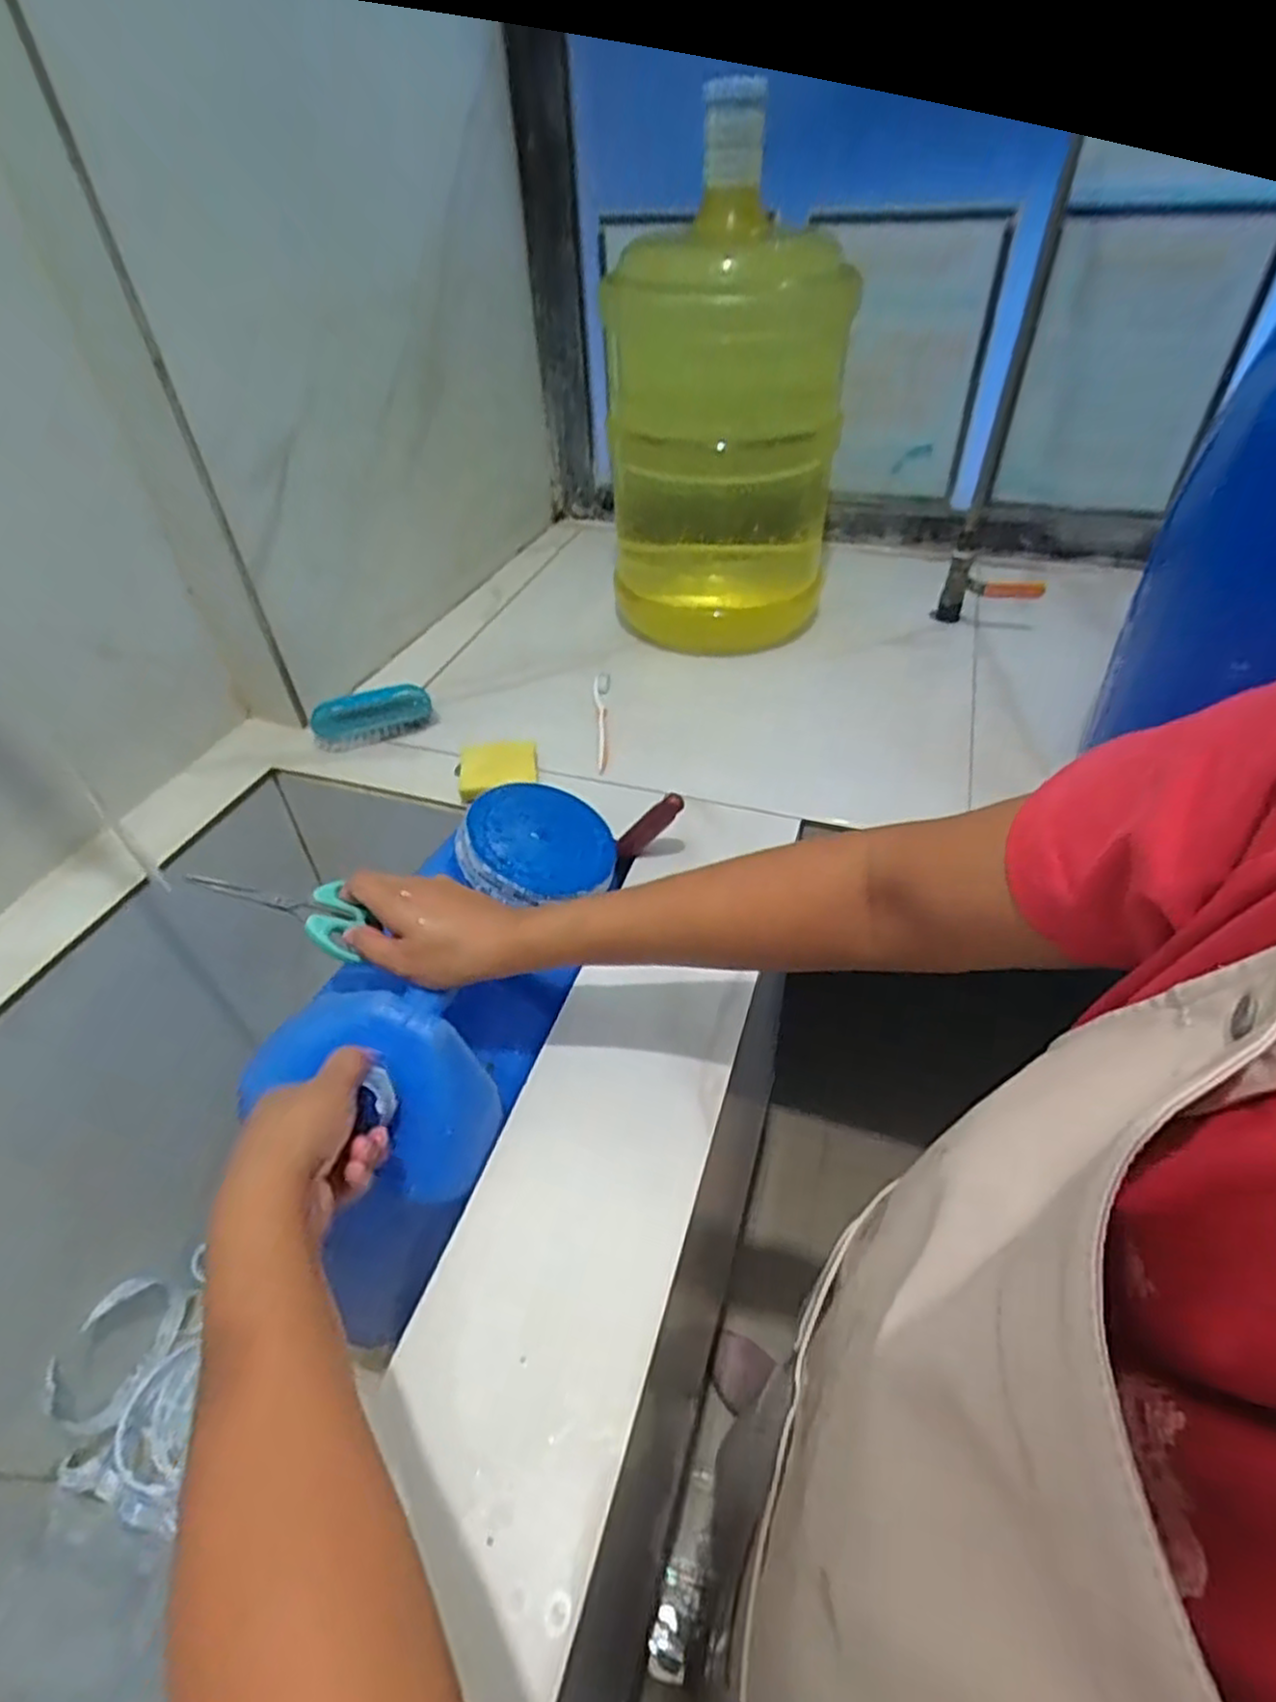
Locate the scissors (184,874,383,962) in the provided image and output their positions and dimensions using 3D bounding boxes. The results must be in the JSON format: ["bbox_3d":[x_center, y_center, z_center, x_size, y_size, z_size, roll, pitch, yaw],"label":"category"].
[{"bbox_3d":[-0.218,0.030,0.469,0.105,0.012,0.053,26,36,-26],"label":"scissors"}]

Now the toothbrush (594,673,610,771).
[{"bbox_3d":[-0.040,-0.142,0.811,0.018,0.023,0.170,-2,44,1],"label":"toothbrush"}]

